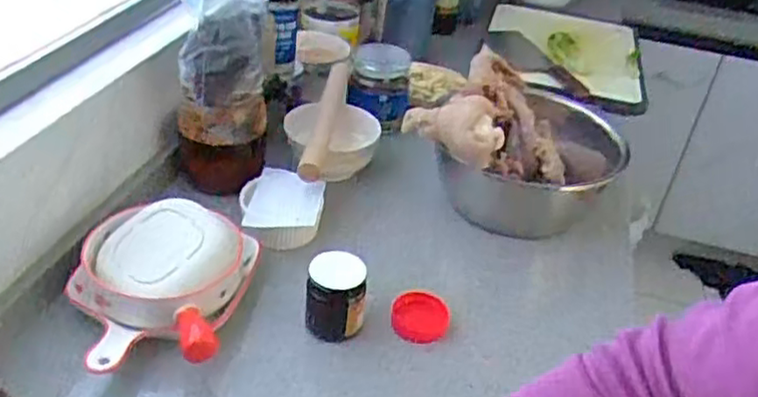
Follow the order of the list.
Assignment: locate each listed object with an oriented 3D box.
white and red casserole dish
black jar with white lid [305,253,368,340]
[{"bbox_3d":[-0.215,0.081,0.680,0.180,0.090,0.180,5,36,-3],"label":"white and red casserole dish"},{"bbox_3d":[-0.042,0.099,0.696,0.055,0.082,0.048,10,36,4],"label":"black jar with white lid"}]

